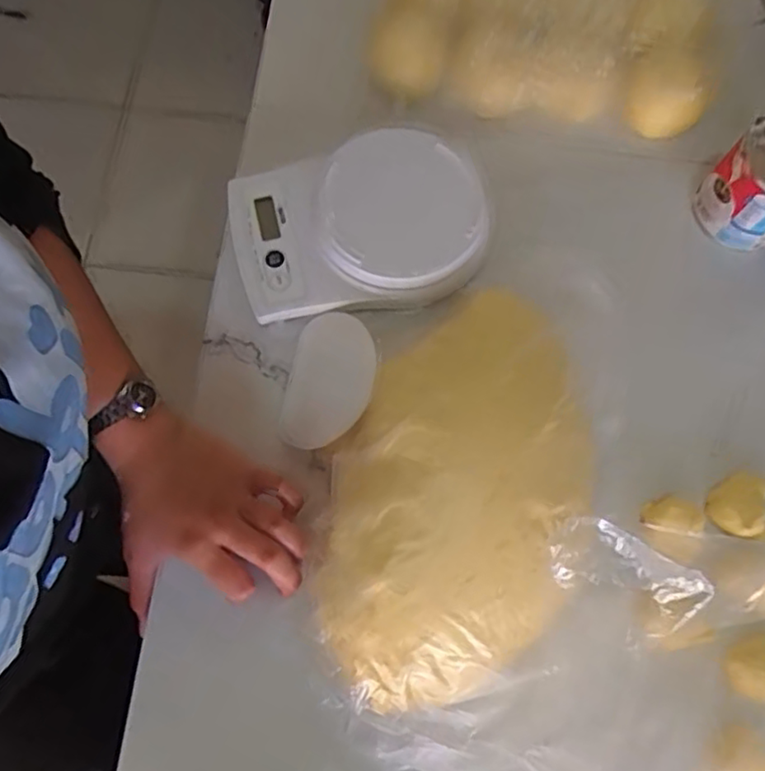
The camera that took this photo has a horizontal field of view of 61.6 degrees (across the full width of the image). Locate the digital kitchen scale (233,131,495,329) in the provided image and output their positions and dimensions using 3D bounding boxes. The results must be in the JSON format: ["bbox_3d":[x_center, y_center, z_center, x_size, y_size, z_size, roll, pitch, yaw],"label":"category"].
[{"bbox_3d":[-0.018,-0.126,0.490,0.185,0.043,0.133,-6,75,-3],"label":"digital kitchen scale"}]

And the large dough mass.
[{"bbox_3d":[0.052,0.070,0.426,0.163,0.063,0.281,19,74,2],"label":"large dough mass"}]

